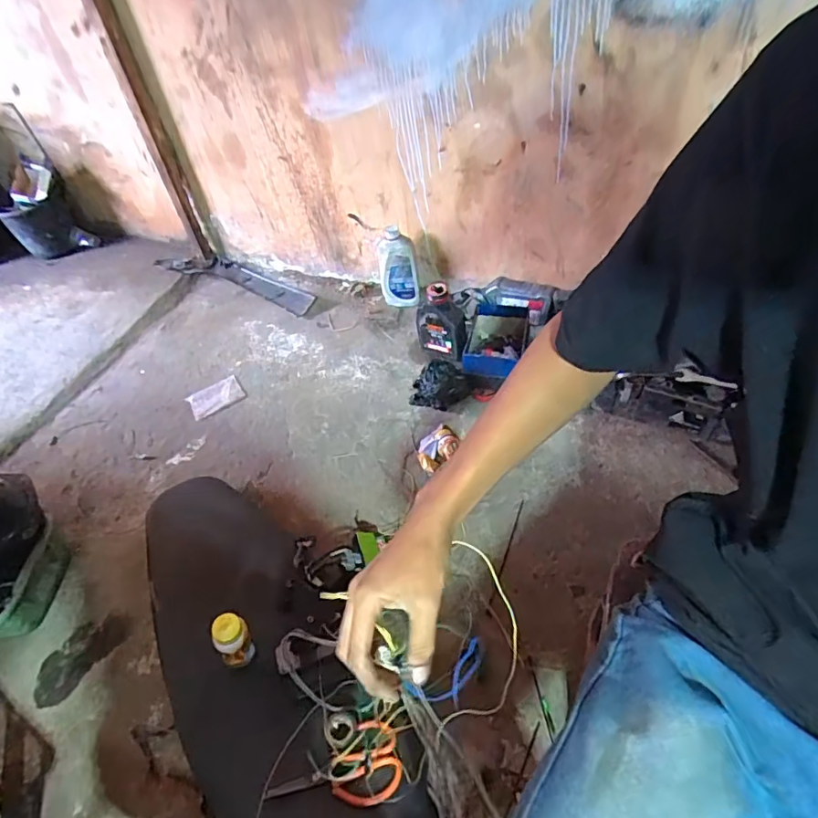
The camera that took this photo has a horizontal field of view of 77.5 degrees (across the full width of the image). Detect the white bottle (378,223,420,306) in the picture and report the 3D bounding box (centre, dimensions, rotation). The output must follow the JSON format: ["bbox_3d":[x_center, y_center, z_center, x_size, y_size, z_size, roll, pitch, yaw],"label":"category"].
[{"bbox_3d":[-0.033,-0.393,1.428,0.107,0.239,0.051,-10,47,0],"label":"white bottle"}]

